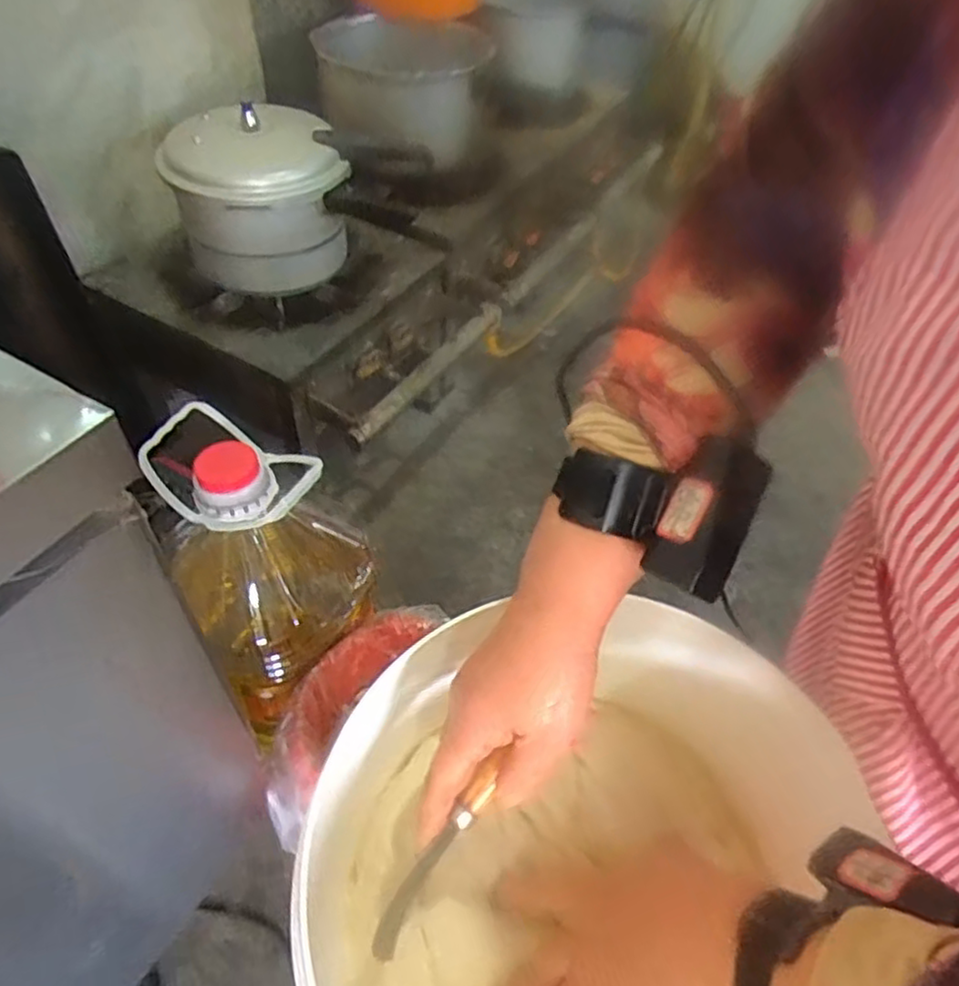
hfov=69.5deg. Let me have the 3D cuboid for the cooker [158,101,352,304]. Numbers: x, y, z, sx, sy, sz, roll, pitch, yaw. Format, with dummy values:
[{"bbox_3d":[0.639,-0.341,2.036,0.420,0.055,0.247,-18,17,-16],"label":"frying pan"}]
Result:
[{"bbox_3d":[-0.344,-0.461,1.080,0.260,0.230,0.220,-13,51,-14],"label":"cooker"}]

